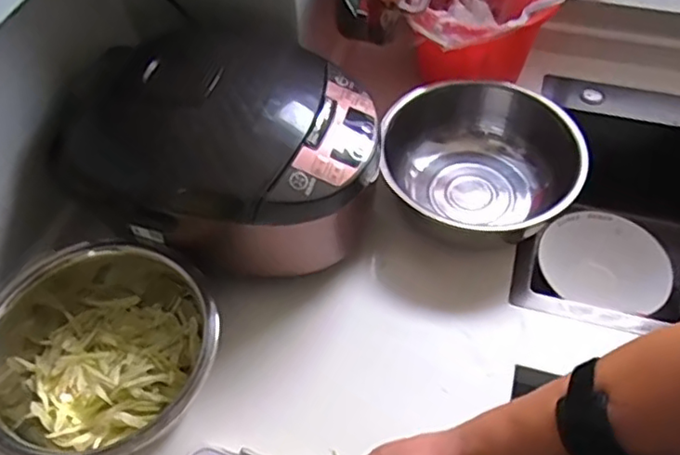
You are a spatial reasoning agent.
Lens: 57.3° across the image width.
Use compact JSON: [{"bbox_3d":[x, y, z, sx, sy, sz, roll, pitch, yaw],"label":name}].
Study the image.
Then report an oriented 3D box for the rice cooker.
[{"bbox_3d":[-0.130,-0.107,0.751,0.328,0.216,0.292,20,57,16],"label":"rice cooker"}]

